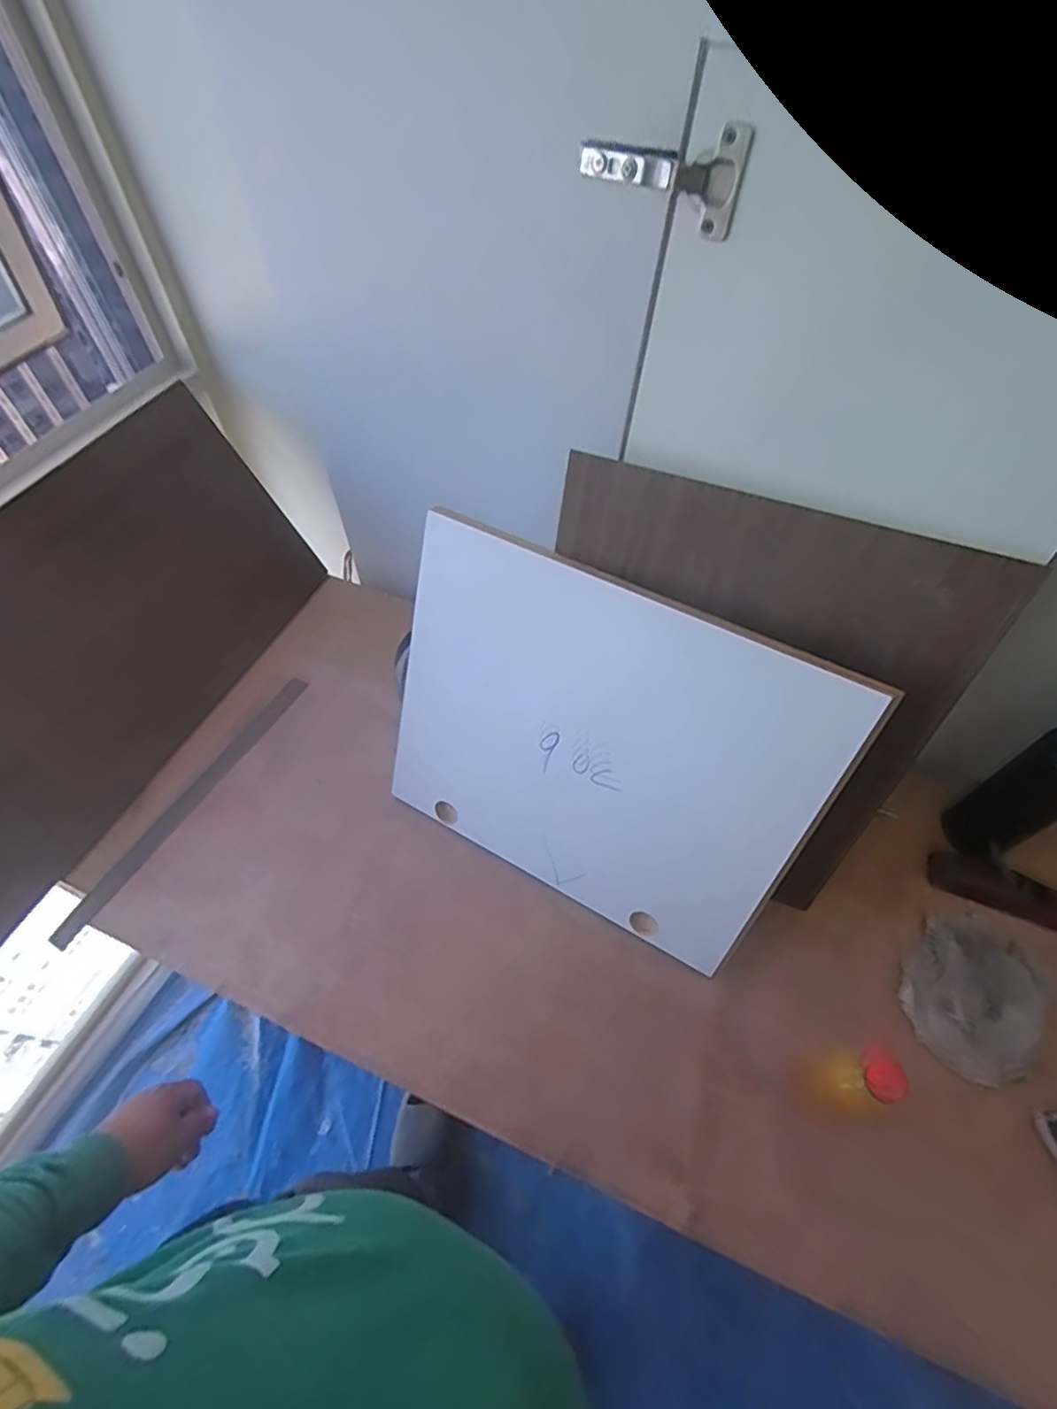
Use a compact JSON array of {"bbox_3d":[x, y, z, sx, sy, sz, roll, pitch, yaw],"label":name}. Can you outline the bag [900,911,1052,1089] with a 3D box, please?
[{"bbox_3d":[0.506,0.326,0.717,0.137,0.019,0.174,36,64,21],"label":"bag"}]

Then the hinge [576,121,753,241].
[{"bbox_3d":[0.092,-0.375,0.444,0.119,0.055,0.022,18,58,13],"label":"hinge"}]

